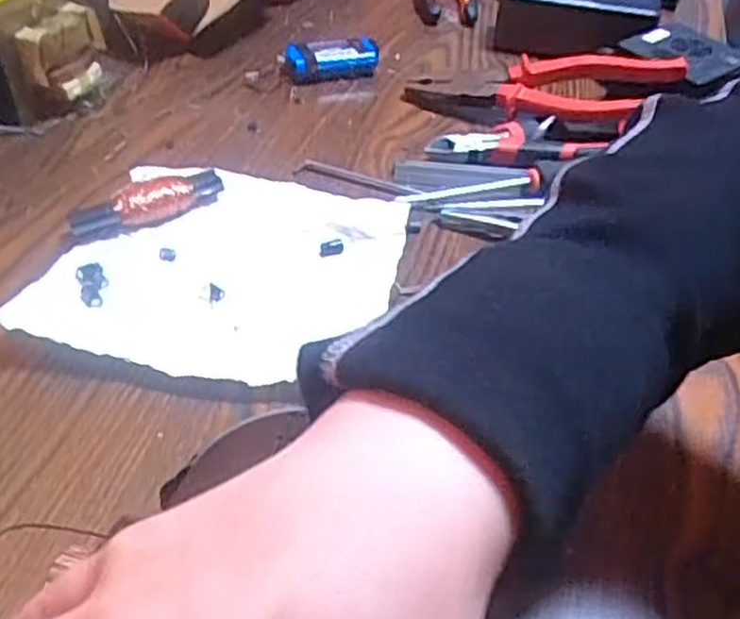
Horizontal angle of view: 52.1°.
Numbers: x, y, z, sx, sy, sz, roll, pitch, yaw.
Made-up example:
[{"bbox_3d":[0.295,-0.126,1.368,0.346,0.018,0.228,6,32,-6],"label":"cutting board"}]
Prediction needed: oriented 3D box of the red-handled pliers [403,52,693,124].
[{"bbox_3d":[0.119,-0.158,0.545,0.197,0.030,0.050,0,42,18],"label":"red-handled pliers"}]

